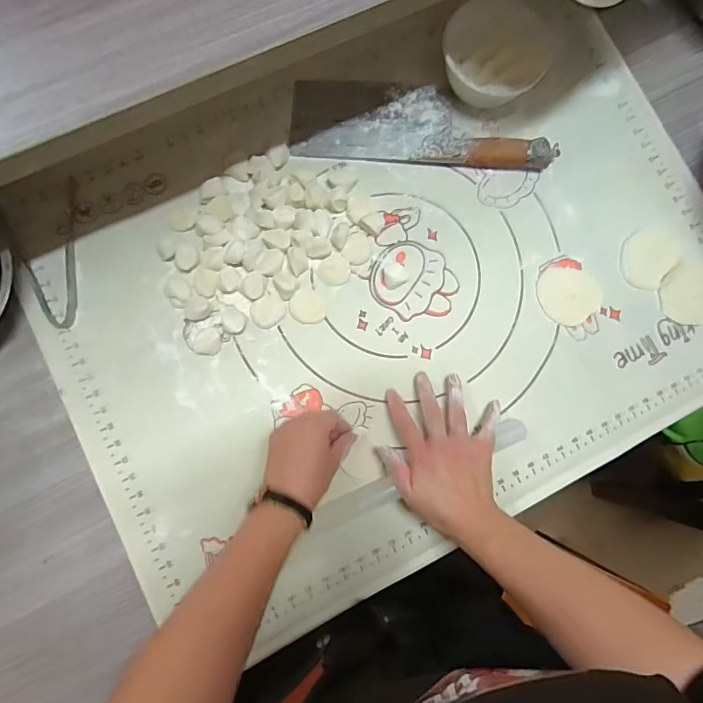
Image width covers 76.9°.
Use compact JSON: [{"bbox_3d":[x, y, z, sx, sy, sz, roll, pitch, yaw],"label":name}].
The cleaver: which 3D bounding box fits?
[{"bbox_3d":[0.085,-0.277,0.531,0.312,0.021,0.095,5,84,-2],"label":"cleaver"}]

